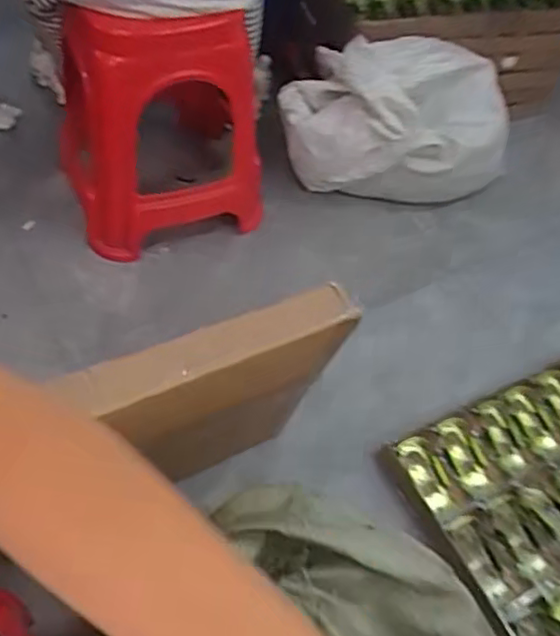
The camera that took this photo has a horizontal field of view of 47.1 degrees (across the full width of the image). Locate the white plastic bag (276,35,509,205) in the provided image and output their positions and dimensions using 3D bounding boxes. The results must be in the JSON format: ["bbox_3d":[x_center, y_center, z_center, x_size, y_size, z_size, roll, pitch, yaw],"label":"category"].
[{"bbox_3d":[0.249,-0.423,1.432,0.487,0.318,0.239,-14,56,-18],"label":"white plastic bag"}]

